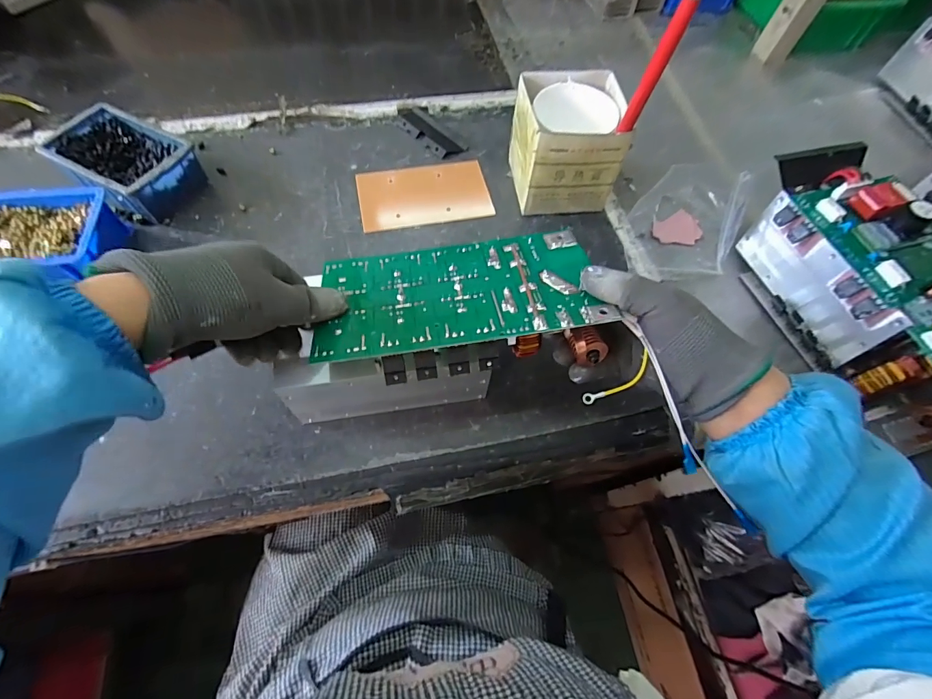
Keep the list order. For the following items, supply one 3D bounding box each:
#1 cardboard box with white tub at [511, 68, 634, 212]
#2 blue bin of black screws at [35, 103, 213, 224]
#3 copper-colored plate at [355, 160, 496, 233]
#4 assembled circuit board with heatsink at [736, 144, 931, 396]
[{"bbox_3d":[0.117,-0.243,0.494,0.113,0.114,0.120,-6,64,-6],"label":"cardboard box with white tub"},{"bbox_3d":[-0.394,-0.217,0.477,0.150,0.058,0.101,28,66,10],"label":"blue bin of black screws"},{"bbox_3d":[-0.053,-0.198,0.519,0.161,0.004,0.102,-11,64,-9],"label":"copper-colored plate"},{"bbox_3d":[0.405,-0.071,0.410,0.132,0.120,0.275,-16,66,-11],"label":"assembled circuit board with heatsink"}]

